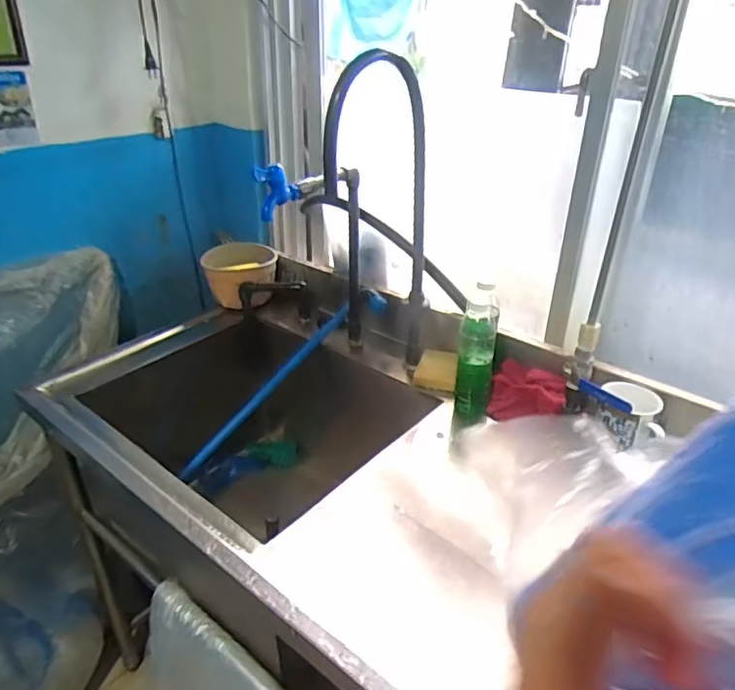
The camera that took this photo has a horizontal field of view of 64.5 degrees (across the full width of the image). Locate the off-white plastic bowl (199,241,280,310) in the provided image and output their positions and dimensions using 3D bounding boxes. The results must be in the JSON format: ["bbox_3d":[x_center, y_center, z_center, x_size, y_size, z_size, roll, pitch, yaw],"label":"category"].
[{"bbox_3d":[-0.293,-0.155,1.350,0.169,0.128,0.160,-5,31,-11],"label":"off-white plastic bowl"}]

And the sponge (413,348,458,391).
[{"bbox_3d":[0.132,0.044,1.099,0.075,0.031,0.101,8,31,11],"label":"sponge"}]

